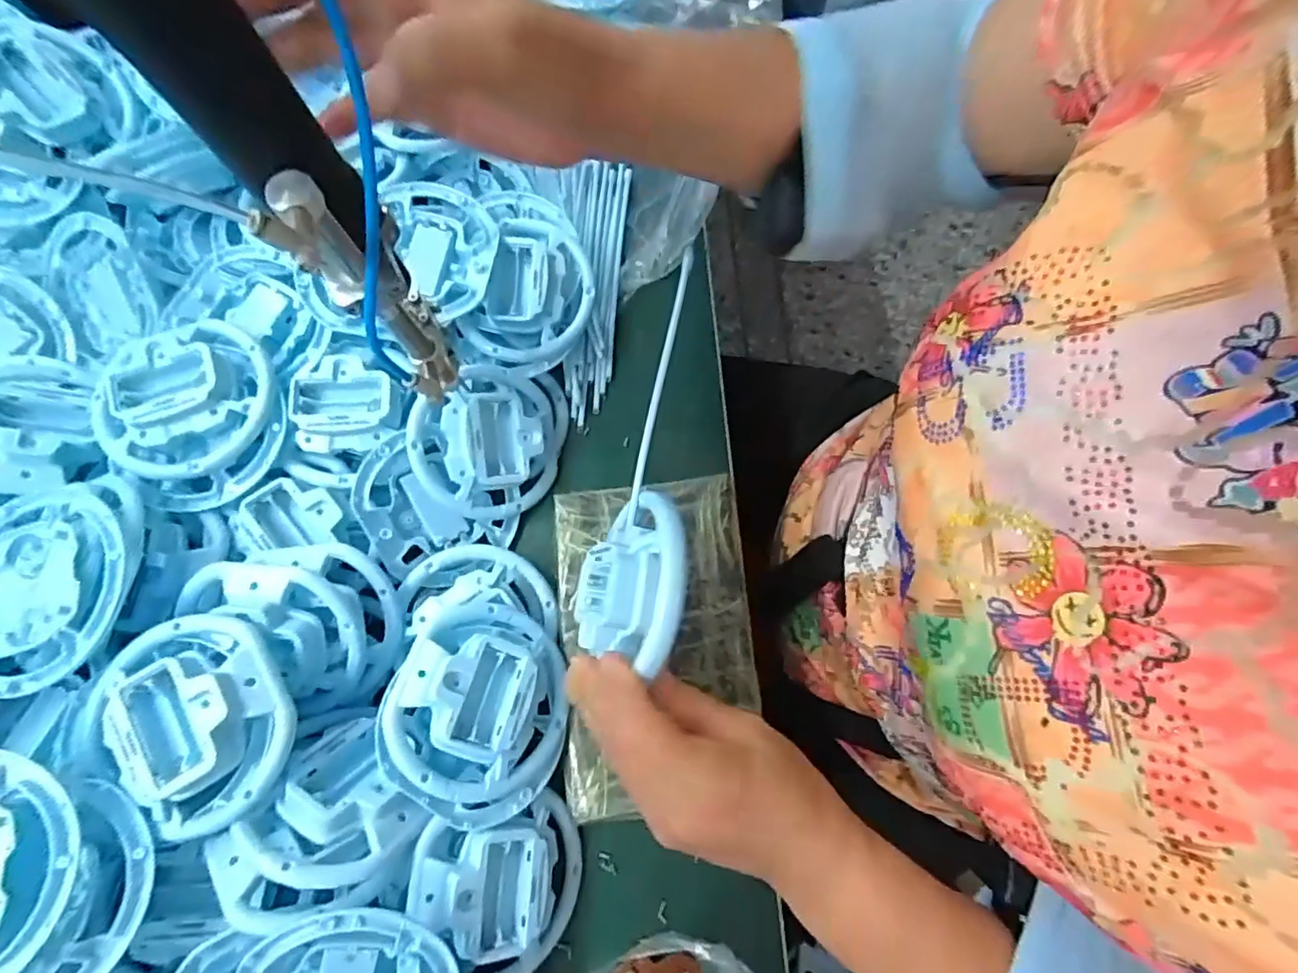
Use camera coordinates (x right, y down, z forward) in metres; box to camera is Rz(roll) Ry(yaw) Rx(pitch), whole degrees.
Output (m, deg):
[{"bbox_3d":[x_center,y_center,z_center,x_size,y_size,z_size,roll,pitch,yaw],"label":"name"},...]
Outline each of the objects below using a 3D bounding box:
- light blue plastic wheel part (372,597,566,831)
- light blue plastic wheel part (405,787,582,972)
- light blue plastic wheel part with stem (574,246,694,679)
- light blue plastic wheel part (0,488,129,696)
[{"bbox_3d":[-0.092,0.125,0.340,0.104,0.045,0.108,28,45,-13],"label":"light blue plastic wheel part"},{"bbox_3d":[-0.082,0.226,0.330,0.034,0.098,0.093,-10,75,43],"label":"light blue plastic wheel part"},{"bbox_3d":[-0.002,-0.017,0.335,0.055,0.055,0.233,6,64,3],"label":"light blue plastic wheel part with stem"},{"bbox_3d":[-0.322,0.054,0.315,0.091,0.024,0.103,10,74,4],"label":"light blue plastic wheel part"}]

